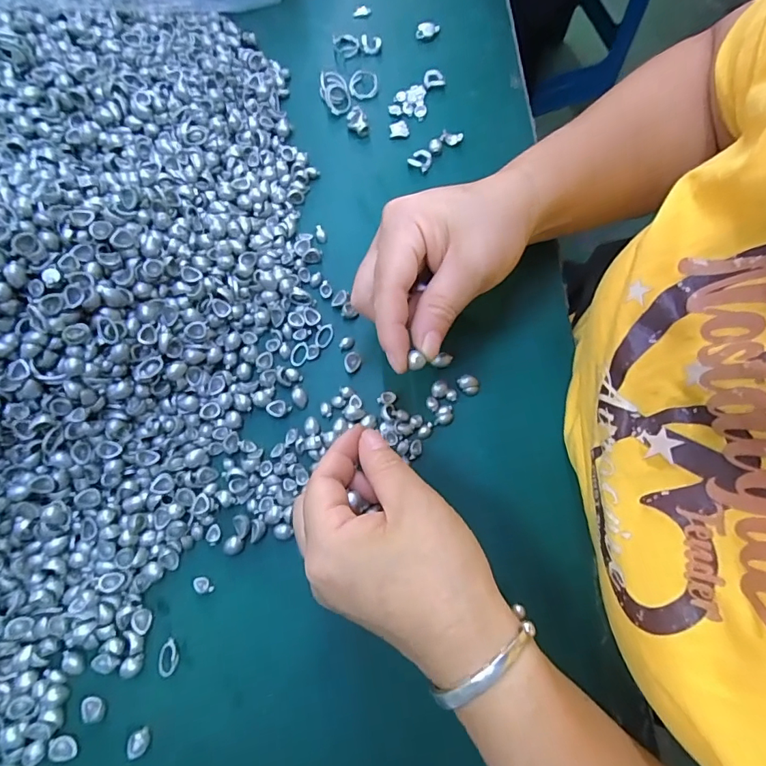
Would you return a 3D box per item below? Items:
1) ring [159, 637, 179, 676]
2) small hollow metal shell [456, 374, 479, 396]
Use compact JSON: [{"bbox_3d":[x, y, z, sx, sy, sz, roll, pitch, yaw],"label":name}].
[{"bbox_3d":[-0.114,0.145,0.250,0.010,0.004,0.018,-8,74,-4],"label":"ring"},{"bbox_3d":[0.053,0.001,0.293,0.011,0.006,0.013,-35,78,-11],"label":"small hollow metal shell"}]

